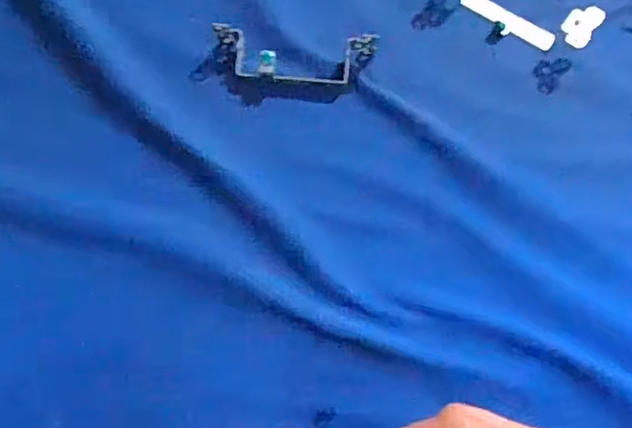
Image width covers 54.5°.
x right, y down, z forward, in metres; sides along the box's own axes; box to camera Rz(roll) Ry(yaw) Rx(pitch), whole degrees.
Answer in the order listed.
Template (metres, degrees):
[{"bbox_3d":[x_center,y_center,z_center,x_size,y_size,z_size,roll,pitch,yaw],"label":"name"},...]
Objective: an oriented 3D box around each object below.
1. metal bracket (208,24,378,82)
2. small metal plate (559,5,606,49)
[{"bbox_3d":[-0.013,-0.102,0.396,0.102,0.021,0.033,4,65,1],"label":"metal bracket"},{"bbox_3d":[0.168,-0.120,0.389,0.020,0.004,0.030,33,86,20],"label":"small metal plate"}]

